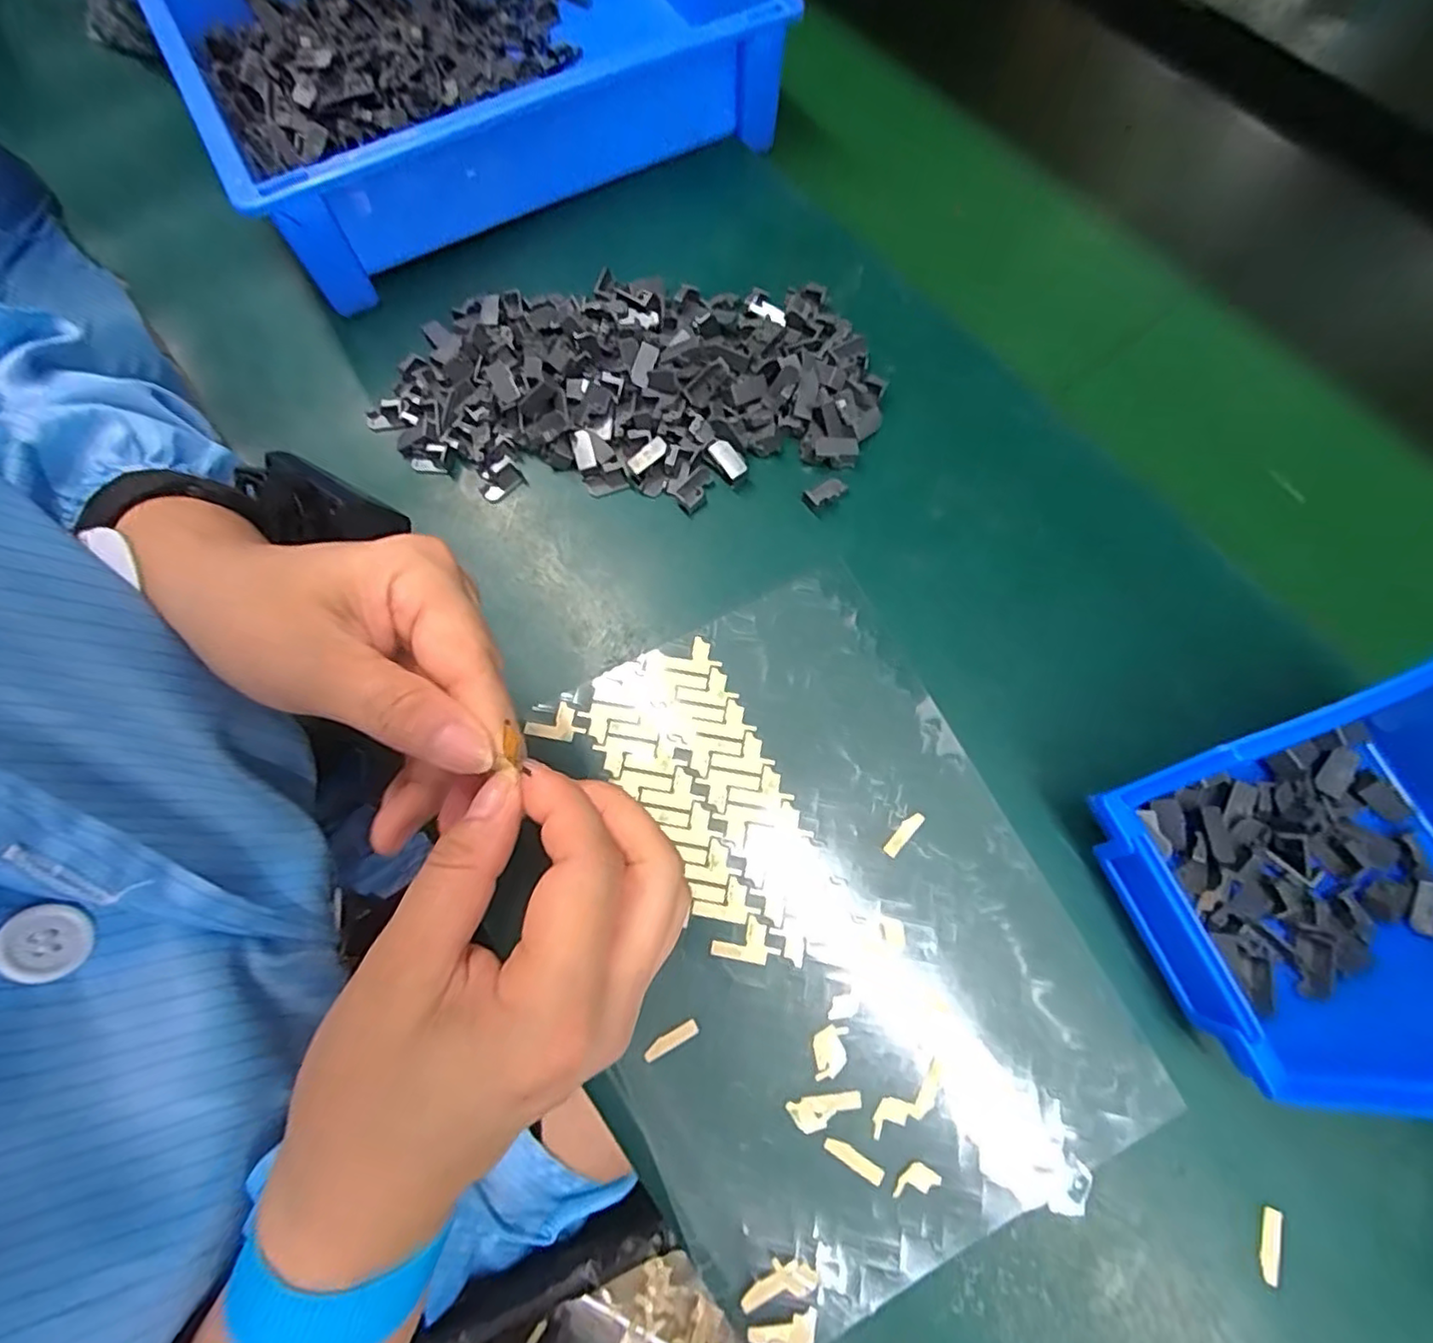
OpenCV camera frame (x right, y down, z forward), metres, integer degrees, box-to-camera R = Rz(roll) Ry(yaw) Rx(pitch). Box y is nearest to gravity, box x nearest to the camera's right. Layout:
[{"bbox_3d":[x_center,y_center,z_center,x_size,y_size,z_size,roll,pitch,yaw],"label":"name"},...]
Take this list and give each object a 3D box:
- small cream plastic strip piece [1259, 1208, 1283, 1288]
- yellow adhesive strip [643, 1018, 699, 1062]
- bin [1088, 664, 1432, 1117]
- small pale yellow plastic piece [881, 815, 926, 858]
[{"bbox_3d":[0.190,0.196,0.223,0.005,0.004,0.022,18,74,6],"label":"small cream plastic strip piece"},{"bbox_3d":[-0.018,0.140,0.247,0.022,0.004,0.006,-29,74,-8],"label":"yellow adhesive strip"},{"bbox_3d":[0.222,0.066,0.227,0.140,0.075,0.103,-21,73,-5],"label":"bin"},{"bbox_3d":[0.077,0.067,0.270,0.006,0.004,0.022,42,76,10],"label":"small pale yellow plastic piece"}]

